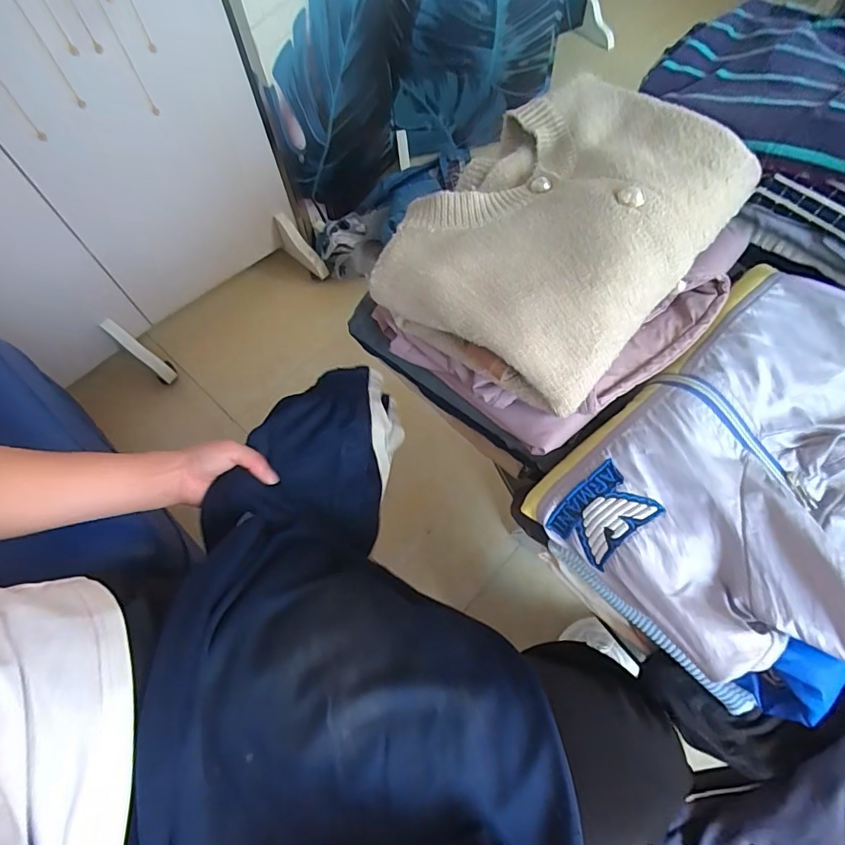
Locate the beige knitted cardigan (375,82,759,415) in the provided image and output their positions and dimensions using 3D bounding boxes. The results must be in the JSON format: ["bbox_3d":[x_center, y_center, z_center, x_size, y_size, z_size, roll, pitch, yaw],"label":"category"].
[{"bbox_3d":[0.105,-0.151,0.363,0.193,0.059,0.270,33,69,19],"label":"beige knitted cardigan"}]

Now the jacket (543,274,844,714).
[{"bbox_3d":[0.251,0.030,0.338,0.306,0.051,0.199,-42,68,-17],"label":"jacket"}]

